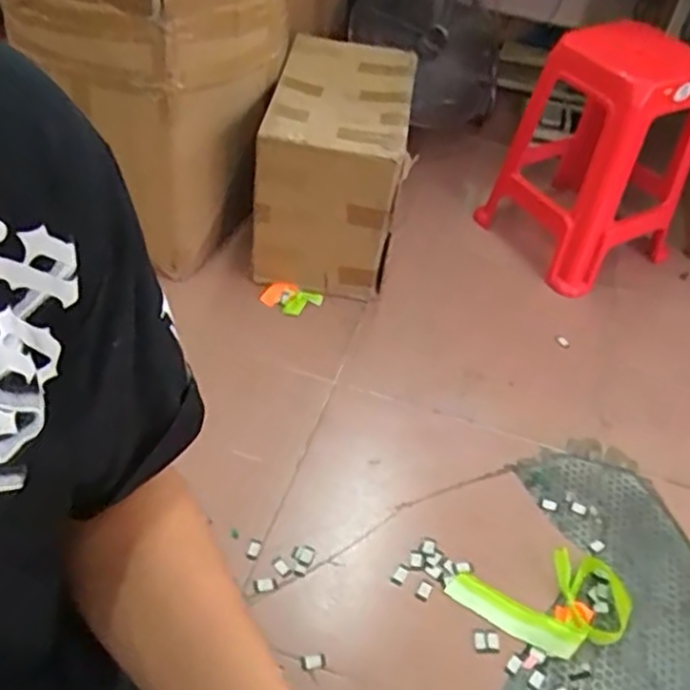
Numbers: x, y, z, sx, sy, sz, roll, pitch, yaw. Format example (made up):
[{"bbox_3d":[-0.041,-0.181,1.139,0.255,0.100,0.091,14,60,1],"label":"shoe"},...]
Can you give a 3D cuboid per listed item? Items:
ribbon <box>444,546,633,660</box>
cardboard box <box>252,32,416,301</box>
[{"bbox_3d":[0.349,0.446,1.246,0.315,0.046,0.170,-5,47,-12],"label":"ribbon"},{"bbox_3d":[-0.017,-0.450,1.810,0.319,0.404,0.524,9,45,2],"label":"cardboard box"}]

